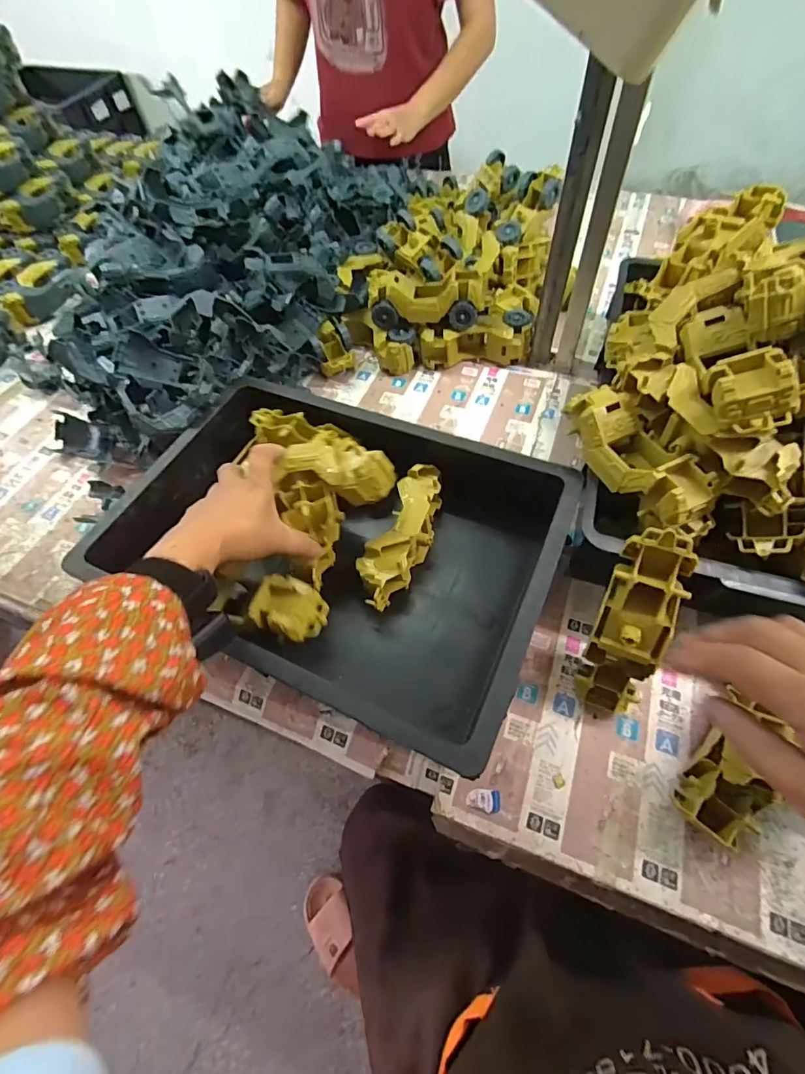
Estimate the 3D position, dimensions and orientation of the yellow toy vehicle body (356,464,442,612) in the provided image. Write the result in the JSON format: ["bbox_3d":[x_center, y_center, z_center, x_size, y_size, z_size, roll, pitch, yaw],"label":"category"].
[{"bbox_3d":[0.002,0.002,0.522,0.053,0.062,0.173,19,62,14],"label":"yellow toy vehicle body"}]

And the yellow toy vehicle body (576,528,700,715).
[{"bbox_3d":[0.200,0.078,0.410,0.056,0.180,0.047,16,23,12],"label":"yellow toy vehicle body"}]

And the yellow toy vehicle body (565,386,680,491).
[{"bbox_3d":[0.209,-0.091,0.449,0.054,0.047,0.113,-23,60,-10],"label":"yellow toy vehicle body"}]

